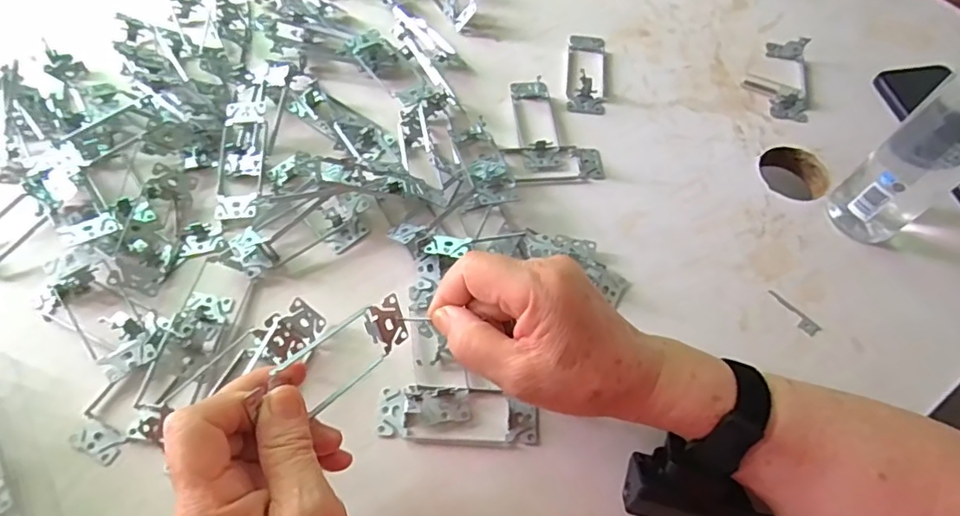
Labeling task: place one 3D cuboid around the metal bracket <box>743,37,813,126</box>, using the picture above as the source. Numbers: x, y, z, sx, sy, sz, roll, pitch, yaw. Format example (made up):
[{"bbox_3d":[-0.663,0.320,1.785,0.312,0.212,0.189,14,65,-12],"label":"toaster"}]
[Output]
[{"bbox_3d":[0.291,-0.181,0.534,0.058,0.023,0.105,13,61,5],"label":"metal bracket"}]

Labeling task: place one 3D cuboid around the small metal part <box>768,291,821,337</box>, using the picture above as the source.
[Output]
[{"bbox_3d":[0.238,0.041,0.418,0.011,0.004,0.044,-35,68,-20],"label":"small metal part"}]

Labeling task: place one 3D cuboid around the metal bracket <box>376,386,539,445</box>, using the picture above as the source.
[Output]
[{"bbox_3d":[-0.015,0.102,0.365,0.107,0.012,0.035,3,61,0],"label":"metal bracket"}]

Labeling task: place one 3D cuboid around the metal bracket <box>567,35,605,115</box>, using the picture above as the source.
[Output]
[{"bbox_3d":[0.105,-0.186,0.535,0.036,0.018,0.102,6,61,1],"label":"metal bracket"}]

